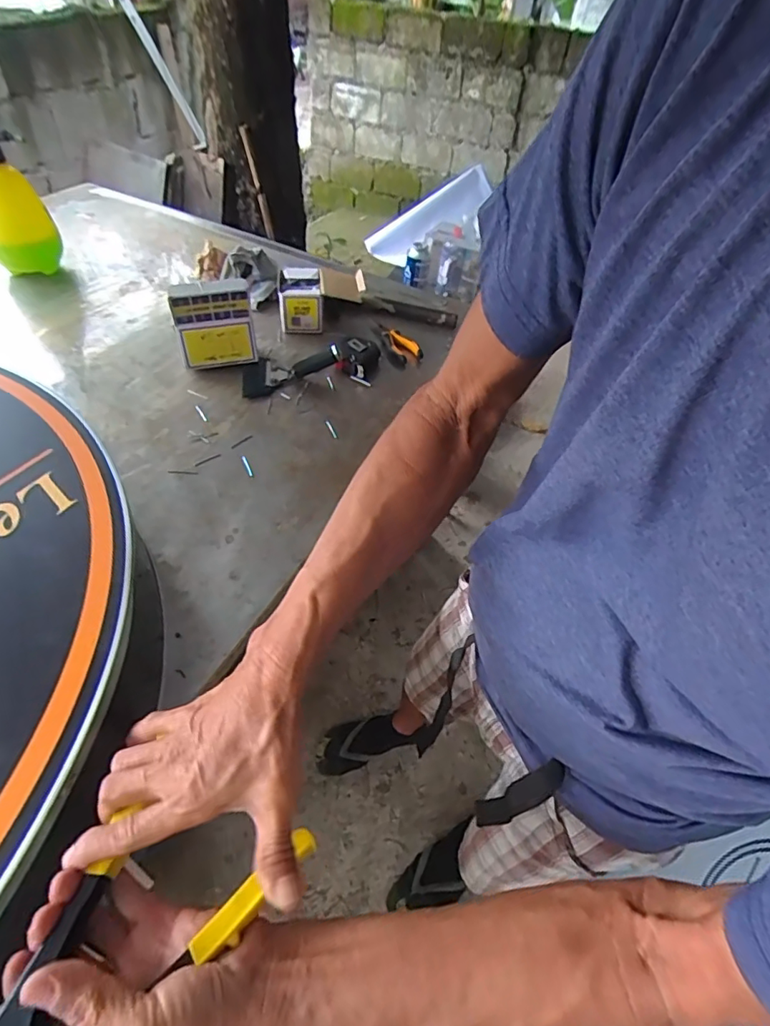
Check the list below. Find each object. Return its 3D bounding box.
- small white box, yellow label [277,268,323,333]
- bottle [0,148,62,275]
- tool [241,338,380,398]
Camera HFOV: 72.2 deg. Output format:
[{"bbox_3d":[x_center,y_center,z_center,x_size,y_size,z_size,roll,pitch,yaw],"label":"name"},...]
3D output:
[{"bbox_3d":[-0.173,-0.430,1.069,0.085,0.082,0.126,-5,50,-11],"label":"small white box, yellow label"},{"bbox_3d":[-0.728,-0.627,0.997,0.129,0.353,0.106,-22,55,-24],"label":"bottle"},{"bbox_3d":[-0.129,-0.270,0.947,0.259,0.053,0.108,-10,51,-15],"label":"tool"}]

